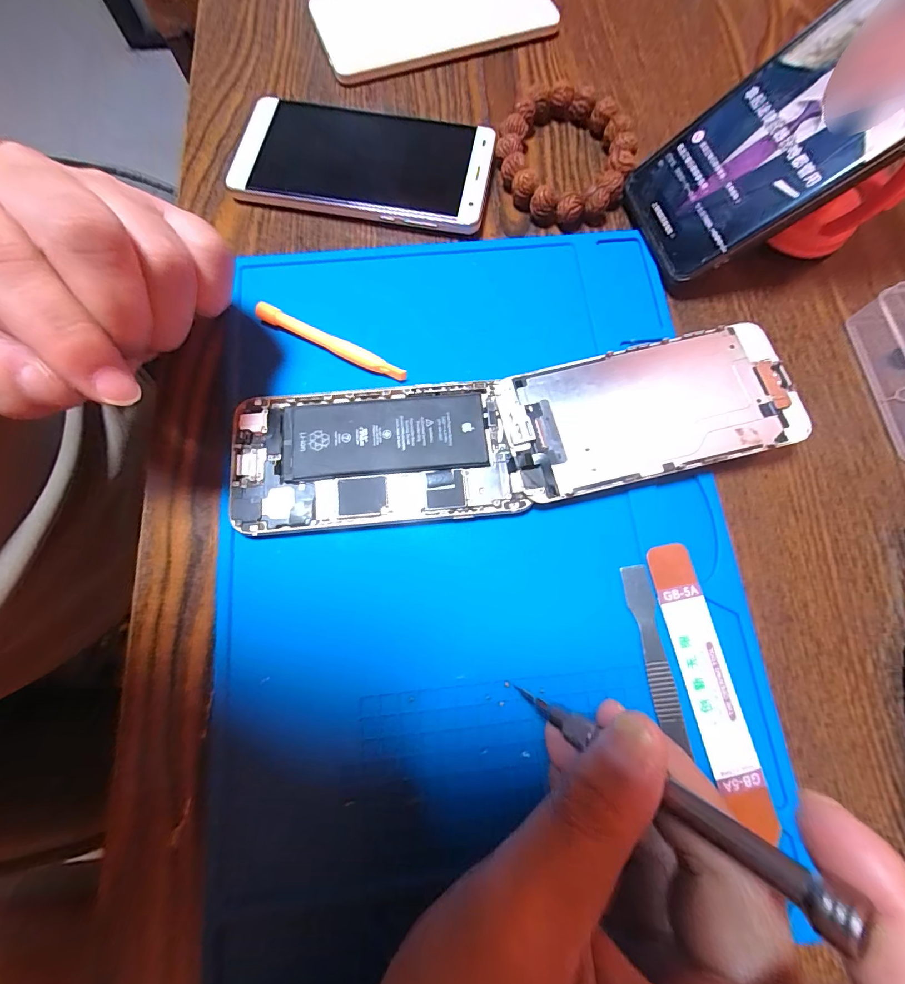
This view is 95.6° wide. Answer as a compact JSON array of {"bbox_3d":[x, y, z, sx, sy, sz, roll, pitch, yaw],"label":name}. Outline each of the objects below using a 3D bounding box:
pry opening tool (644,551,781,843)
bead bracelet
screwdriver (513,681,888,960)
[{"bbox_3d":[0.106,0.079,0.172,0.020,0.005,0.113,-11,77,-3],"label":"pry opening tool"},{"bbox_3d":[0.065,-0.193,0.236,0.073,0.017,0.084,-14,77,-4],"label":"bead bracelet"},{"bbox_3d":[0.055,0.084,0.127,0.013,0.105,0.010,31,75,-28],"label":"screwdriver"}]

